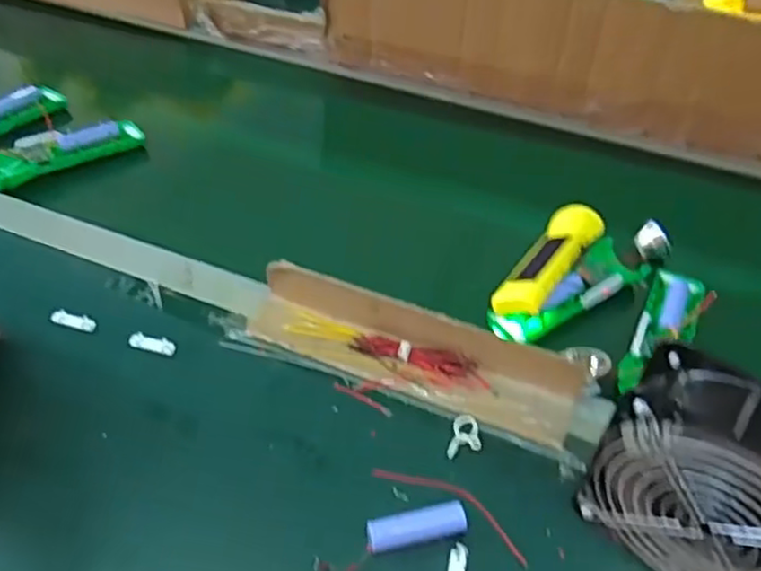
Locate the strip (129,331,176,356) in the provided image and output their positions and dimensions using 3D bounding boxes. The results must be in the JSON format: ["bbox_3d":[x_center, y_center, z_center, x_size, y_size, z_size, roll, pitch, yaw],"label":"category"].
[{"bbox_3d":[-0.189,0.048,0.576,0.040,0.004,0.016,12,45,9],"label":"strip"}]

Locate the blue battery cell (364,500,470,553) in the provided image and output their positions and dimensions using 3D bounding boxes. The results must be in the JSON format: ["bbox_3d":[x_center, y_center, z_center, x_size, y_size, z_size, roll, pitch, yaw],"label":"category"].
[{"bbox_3d":[0.025,0.163,0.464,0.066,0.016,0.021,-8,45,-11],"label":"blue battery cell"}]

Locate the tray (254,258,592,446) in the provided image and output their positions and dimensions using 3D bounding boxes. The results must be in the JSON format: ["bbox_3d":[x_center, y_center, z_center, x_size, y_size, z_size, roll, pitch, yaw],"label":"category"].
[{"bbox_3d":[0.021,0.047,0.556,0.277,0.044,0.064,17,46,14],"label":"tray"}]

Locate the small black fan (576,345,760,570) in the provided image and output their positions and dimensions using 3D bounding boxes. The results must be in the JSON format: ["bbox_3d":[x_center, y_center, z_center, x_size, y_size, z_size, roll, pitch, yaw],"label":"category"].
[{"bbox_3d":[0.210,0.128,0.410,0.153,0.146,0.061,31,51,26],"label":"small black fan"}]

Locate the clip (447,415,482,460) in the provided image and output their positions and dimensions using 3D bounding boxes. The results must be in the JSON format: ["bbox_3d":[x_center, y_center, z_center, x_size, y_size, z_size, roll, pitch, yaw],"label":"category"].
[{"bbox_3d":[0.065,0.113,0.517,0.023,0.004,0.038,12,45,9],"label":"clip"}]

